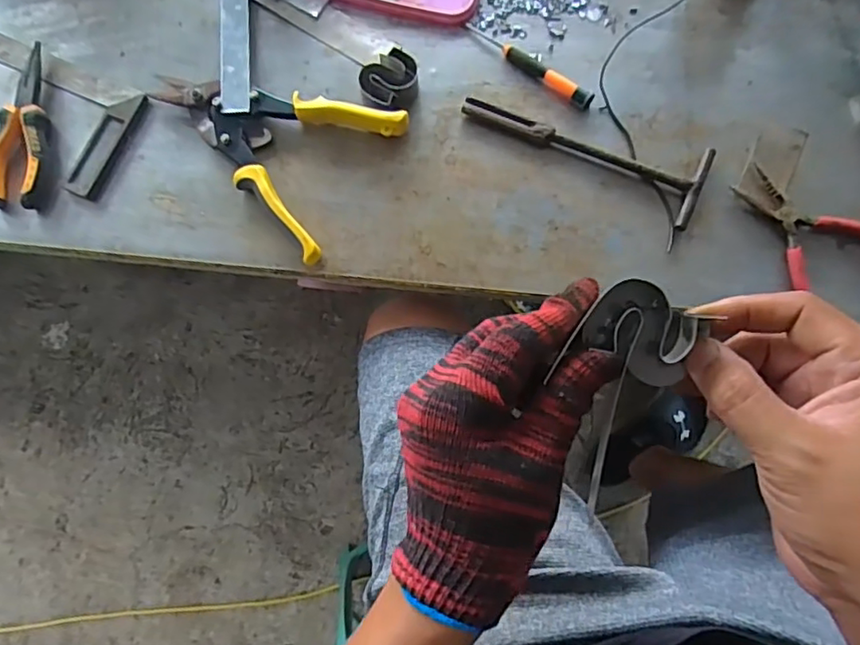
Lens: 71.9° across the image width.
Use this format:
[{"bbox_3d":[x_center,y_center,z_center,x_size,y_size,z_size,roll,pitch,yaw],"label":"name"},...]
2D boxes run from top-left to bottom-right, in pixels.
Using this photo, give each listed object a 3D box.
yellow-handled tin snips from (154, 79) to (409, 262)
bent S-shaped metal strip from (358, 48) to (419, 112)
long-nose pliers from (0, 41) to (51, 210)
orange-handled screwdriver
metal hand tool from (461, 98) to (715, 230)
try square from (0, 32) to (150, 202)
[{"bbox_3d":[-0.152,-0.172,0.538,0.213,0.028,0.151,32,83,6],"label":"yellow-handled tin snips"},{"bbox_3d":[-0.035,-0.217,0.541,0.044,0.028,0.052,42,84,8],"label":"bent S-shaped metal strip"},{"bbox_3d":[-0.379,-0.184,0.548,0.057,0.020,0.157,2,81,2],"label":"long-nose pliers"},{"bbox_3d":[0.091,-0.242,0.550,0.140,0.012,0.016,37,84,7],"label":"orange-handled screwdriver"},{"bbox_3d":[0.139,-0.164,0.535,0.222,0.012,0.069,27,83,6],"label":"metal hand tool"},{"bbox_3d":[-0.399,-0.214,0.562,0.255,0.010,0.109,25,82,6],"label":"try square"}]

